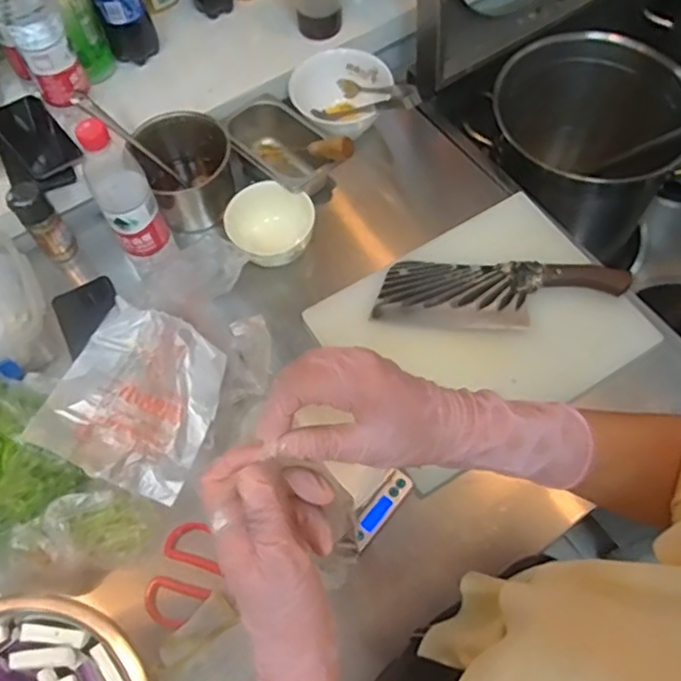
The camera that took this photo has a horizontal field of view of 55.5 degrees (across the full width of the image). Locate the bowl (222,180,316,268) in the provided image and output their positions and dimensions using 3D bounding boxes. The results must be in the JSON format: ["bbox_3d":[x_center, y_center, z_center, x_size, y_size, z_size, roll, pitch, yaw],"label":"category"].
[{"bbox_3d":[-0.087,-0.145,0.821,0.111,0.049,0.105,-16,63,-5],"label":"bowl"}]

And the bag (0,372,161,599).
[{"bbox_3d":[-0.327,0.148,0.645,0.173,0.115,0.236,-40,68,-16],"label":"bag"}]

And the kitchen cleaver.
[{"bbox_3d":[0.192,-0.058,0.779,0.288,0.032,0.085,3,63,4],"label":"kitchen cleaver"}]

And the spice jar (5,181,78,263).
[{"bbox_3d":[-0.373,-0.147,0.812,0.041,0.117,0.035,-39,68,-16],"label":"spice jar"}]

